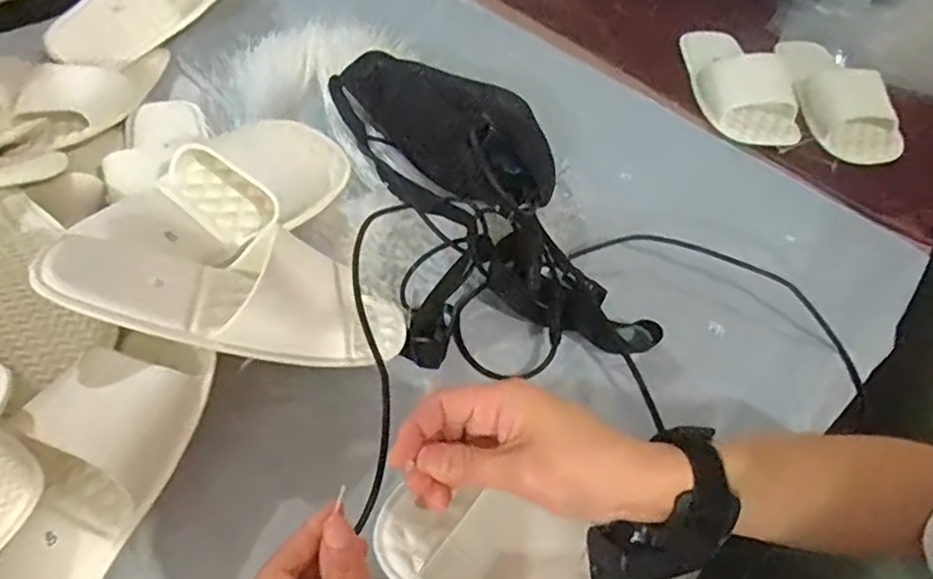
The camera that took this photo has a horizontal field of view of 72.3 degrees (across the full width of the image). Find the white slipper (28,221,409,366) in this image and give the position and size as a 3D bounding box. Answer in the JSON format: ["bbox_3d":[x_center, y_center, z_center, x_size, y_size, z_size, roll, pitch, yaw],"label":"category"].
[{"bbox_3d":[-0.161,0.002,0.465,0.253,0.057,0.103,10,49,-21],"label":"white slipper"}]

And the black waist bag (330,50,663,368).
[{"bbox_3d":[0.005,-0.103,0.615,0.203,0.077,0.407,-12,53,-12],"label":"black waist bag"}]

